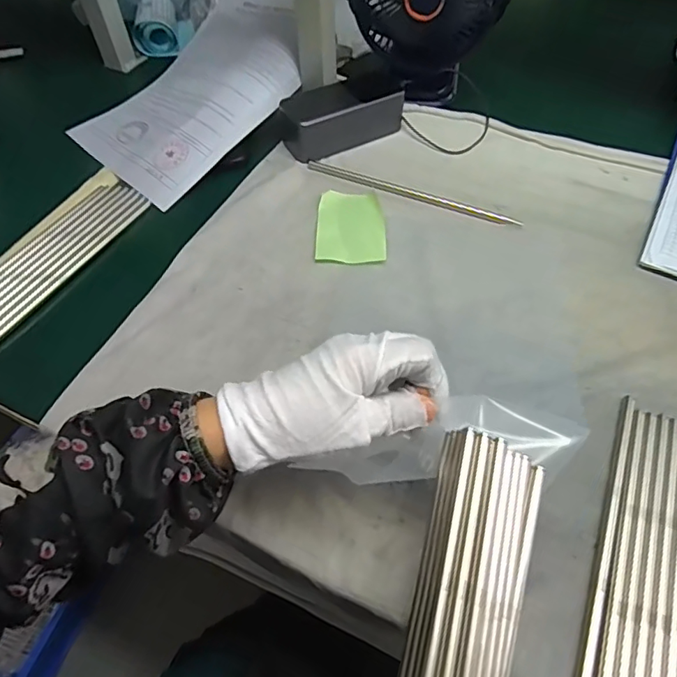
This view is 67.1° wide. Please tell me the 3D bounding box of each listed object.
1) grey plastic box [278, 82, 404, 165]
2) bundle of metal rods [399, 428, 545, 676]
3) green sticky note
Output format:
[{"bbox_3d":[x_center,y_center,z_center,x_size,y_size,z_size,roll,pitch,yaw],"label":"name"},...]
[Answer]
[{"bbox_3d":[0.005,-0.241,0.551,0.127,0.047,0.063,-21,56,-13],"label":"grey plastic box"},{"bbox_3d":[0.055,0.156,0.233,0.052,0.023,0.223,13,64,12],"label":"bundle of metal rods"},{"bbox_3d":[0.012,-0.106,0.477,0.061,0.004,0.084,1,54,3],"label":"green sticky note"}]

